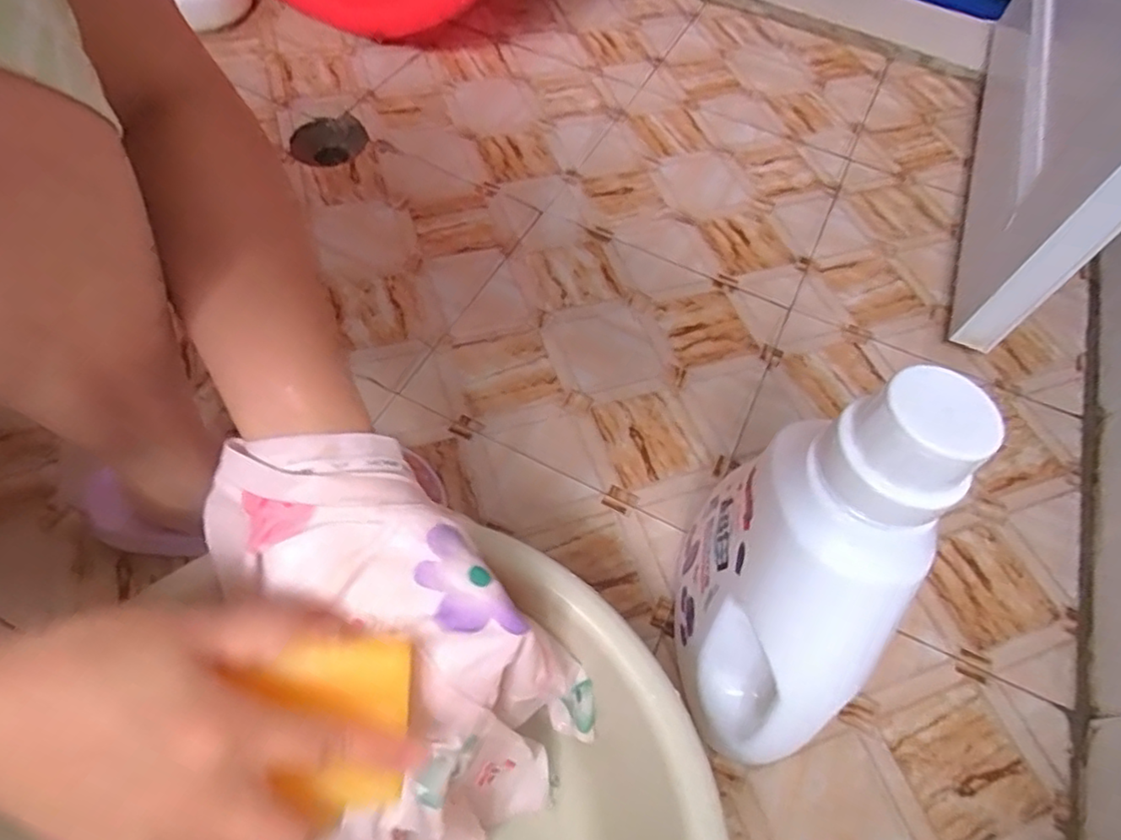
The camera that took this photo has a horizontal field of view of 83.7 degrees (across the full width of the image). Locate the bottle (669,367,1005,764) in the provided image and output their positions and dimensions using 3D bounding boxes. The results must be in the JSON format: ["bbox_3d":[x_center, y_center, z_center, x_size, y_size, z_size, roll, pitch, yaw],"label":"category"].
[{"bbox_3d":[0.119,0.096,0.351,0.072,0.290,0.145,16,58,5],"label":"bottle"}]

